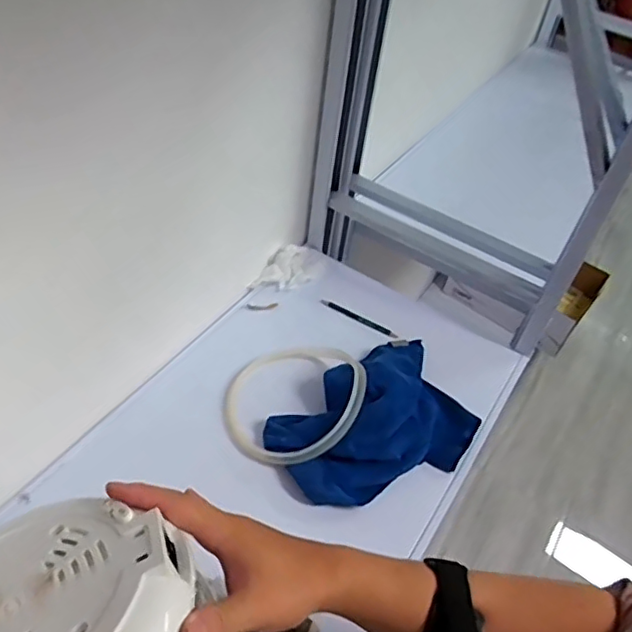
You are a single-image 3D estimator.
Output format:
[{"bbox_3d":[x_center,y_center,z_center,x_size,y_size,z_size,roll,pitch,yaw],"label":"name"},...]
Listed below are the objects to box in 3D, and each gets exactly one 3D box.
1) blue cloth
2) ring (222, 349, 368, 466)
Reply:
[{"bbox_3d":[0.090,0.127,0.754,0.284,0.070,0.186,-31,58,-31],"label":"blue cloth"},{"bbox_3d":[-0.025,0.108,0.773,0.185,0.036,0.187,-12,38,9],"label":"ring"}]

